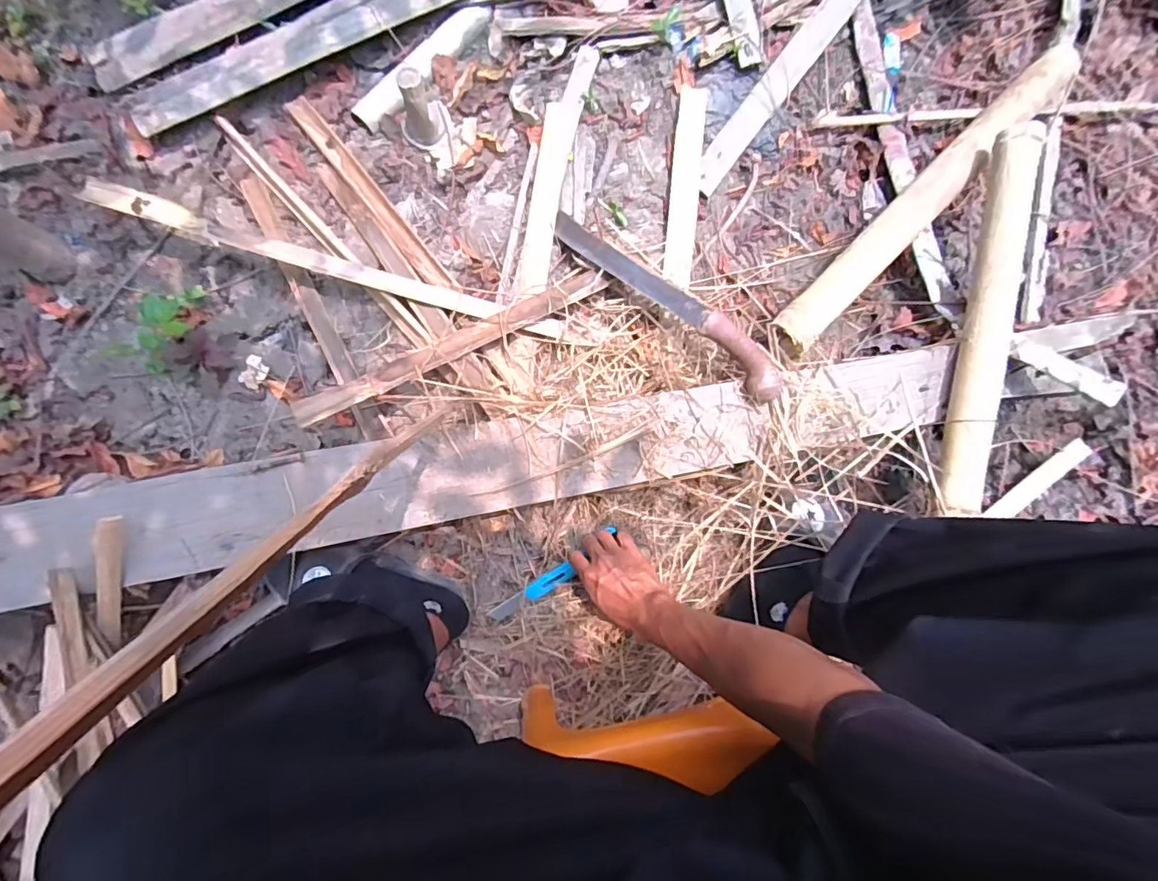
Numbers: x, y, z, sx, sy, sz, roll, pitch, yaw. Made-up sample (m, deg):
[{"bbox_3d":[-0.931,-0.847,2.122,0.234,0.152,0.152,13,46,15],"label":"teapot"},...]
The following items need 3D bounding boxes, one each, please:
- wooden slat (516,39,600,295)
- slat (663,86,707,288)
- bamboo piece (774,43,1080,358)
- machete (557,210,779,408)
[{"bbox_3d":[-0.038,-0.399,0.765,0.053,0.015,0.412,11,78,4],"label":"wooden slat"},{"bbox_3d":[0.156,-0.371,0.768,0.042,0.012,0.305,7,84,-4],"label":"slat"},{"bbox_3d":[0.479,-0.340,0.699,0.634,0.046,0.063,-43,80,-8],"label":"bamboo piece"},{"bbox_3d":[0.104,-0.187,0.682,0.048,0.029,0.393,-41,64,-7],"label":"machete"}]

